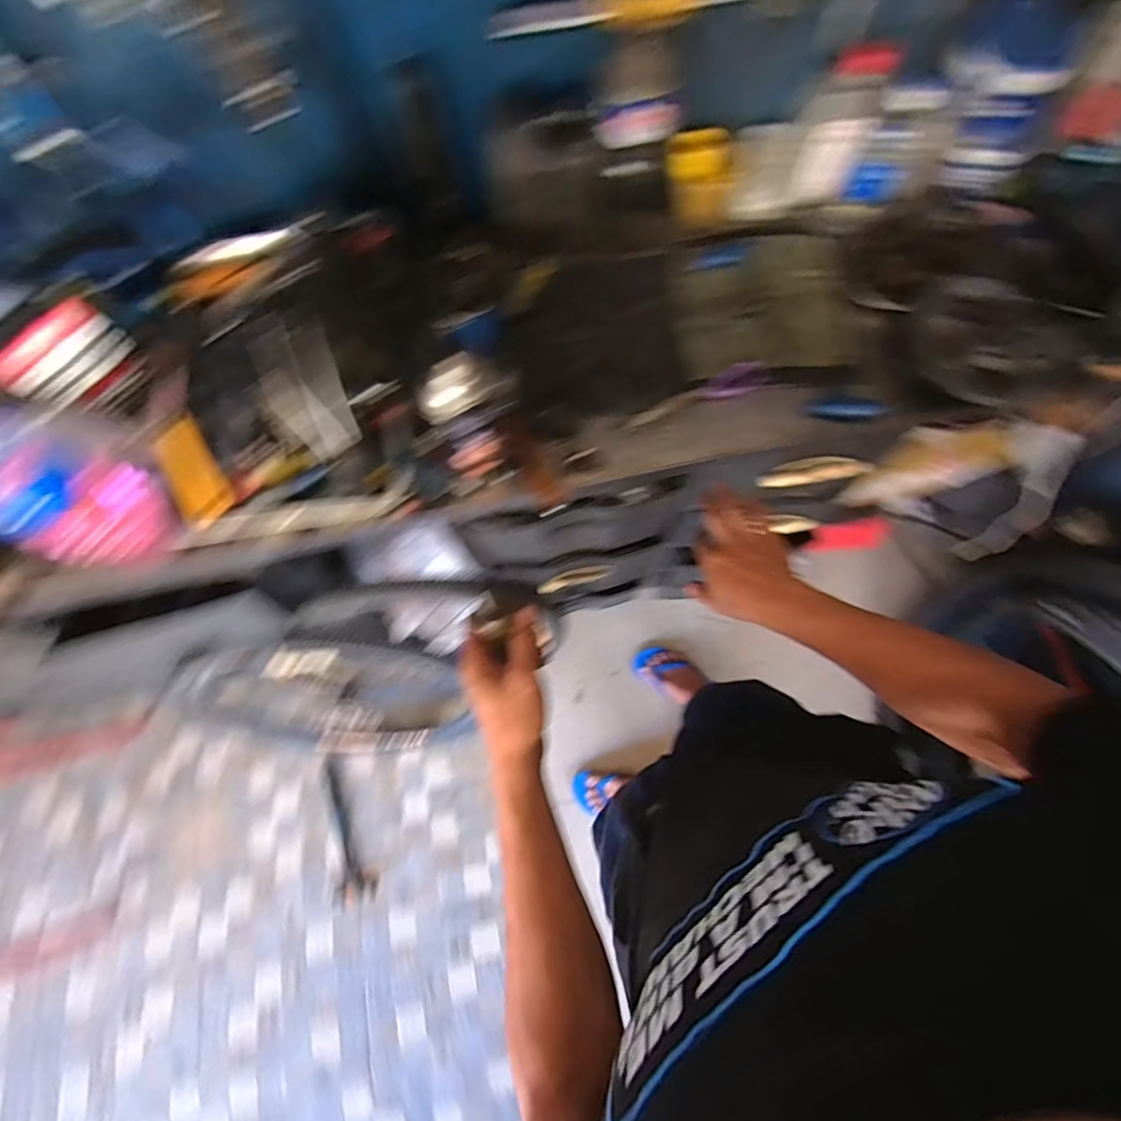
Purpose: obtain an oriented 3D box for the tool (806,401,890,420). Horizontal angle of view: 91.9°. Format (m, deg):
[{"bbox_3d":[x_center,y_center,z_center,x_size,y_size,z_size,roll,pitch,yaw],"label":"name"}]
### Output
[{"bbox_3d":[0.362,-0.191,0.691,0.095,0.021,0.021,15,76,38],"label":"tool"}]

